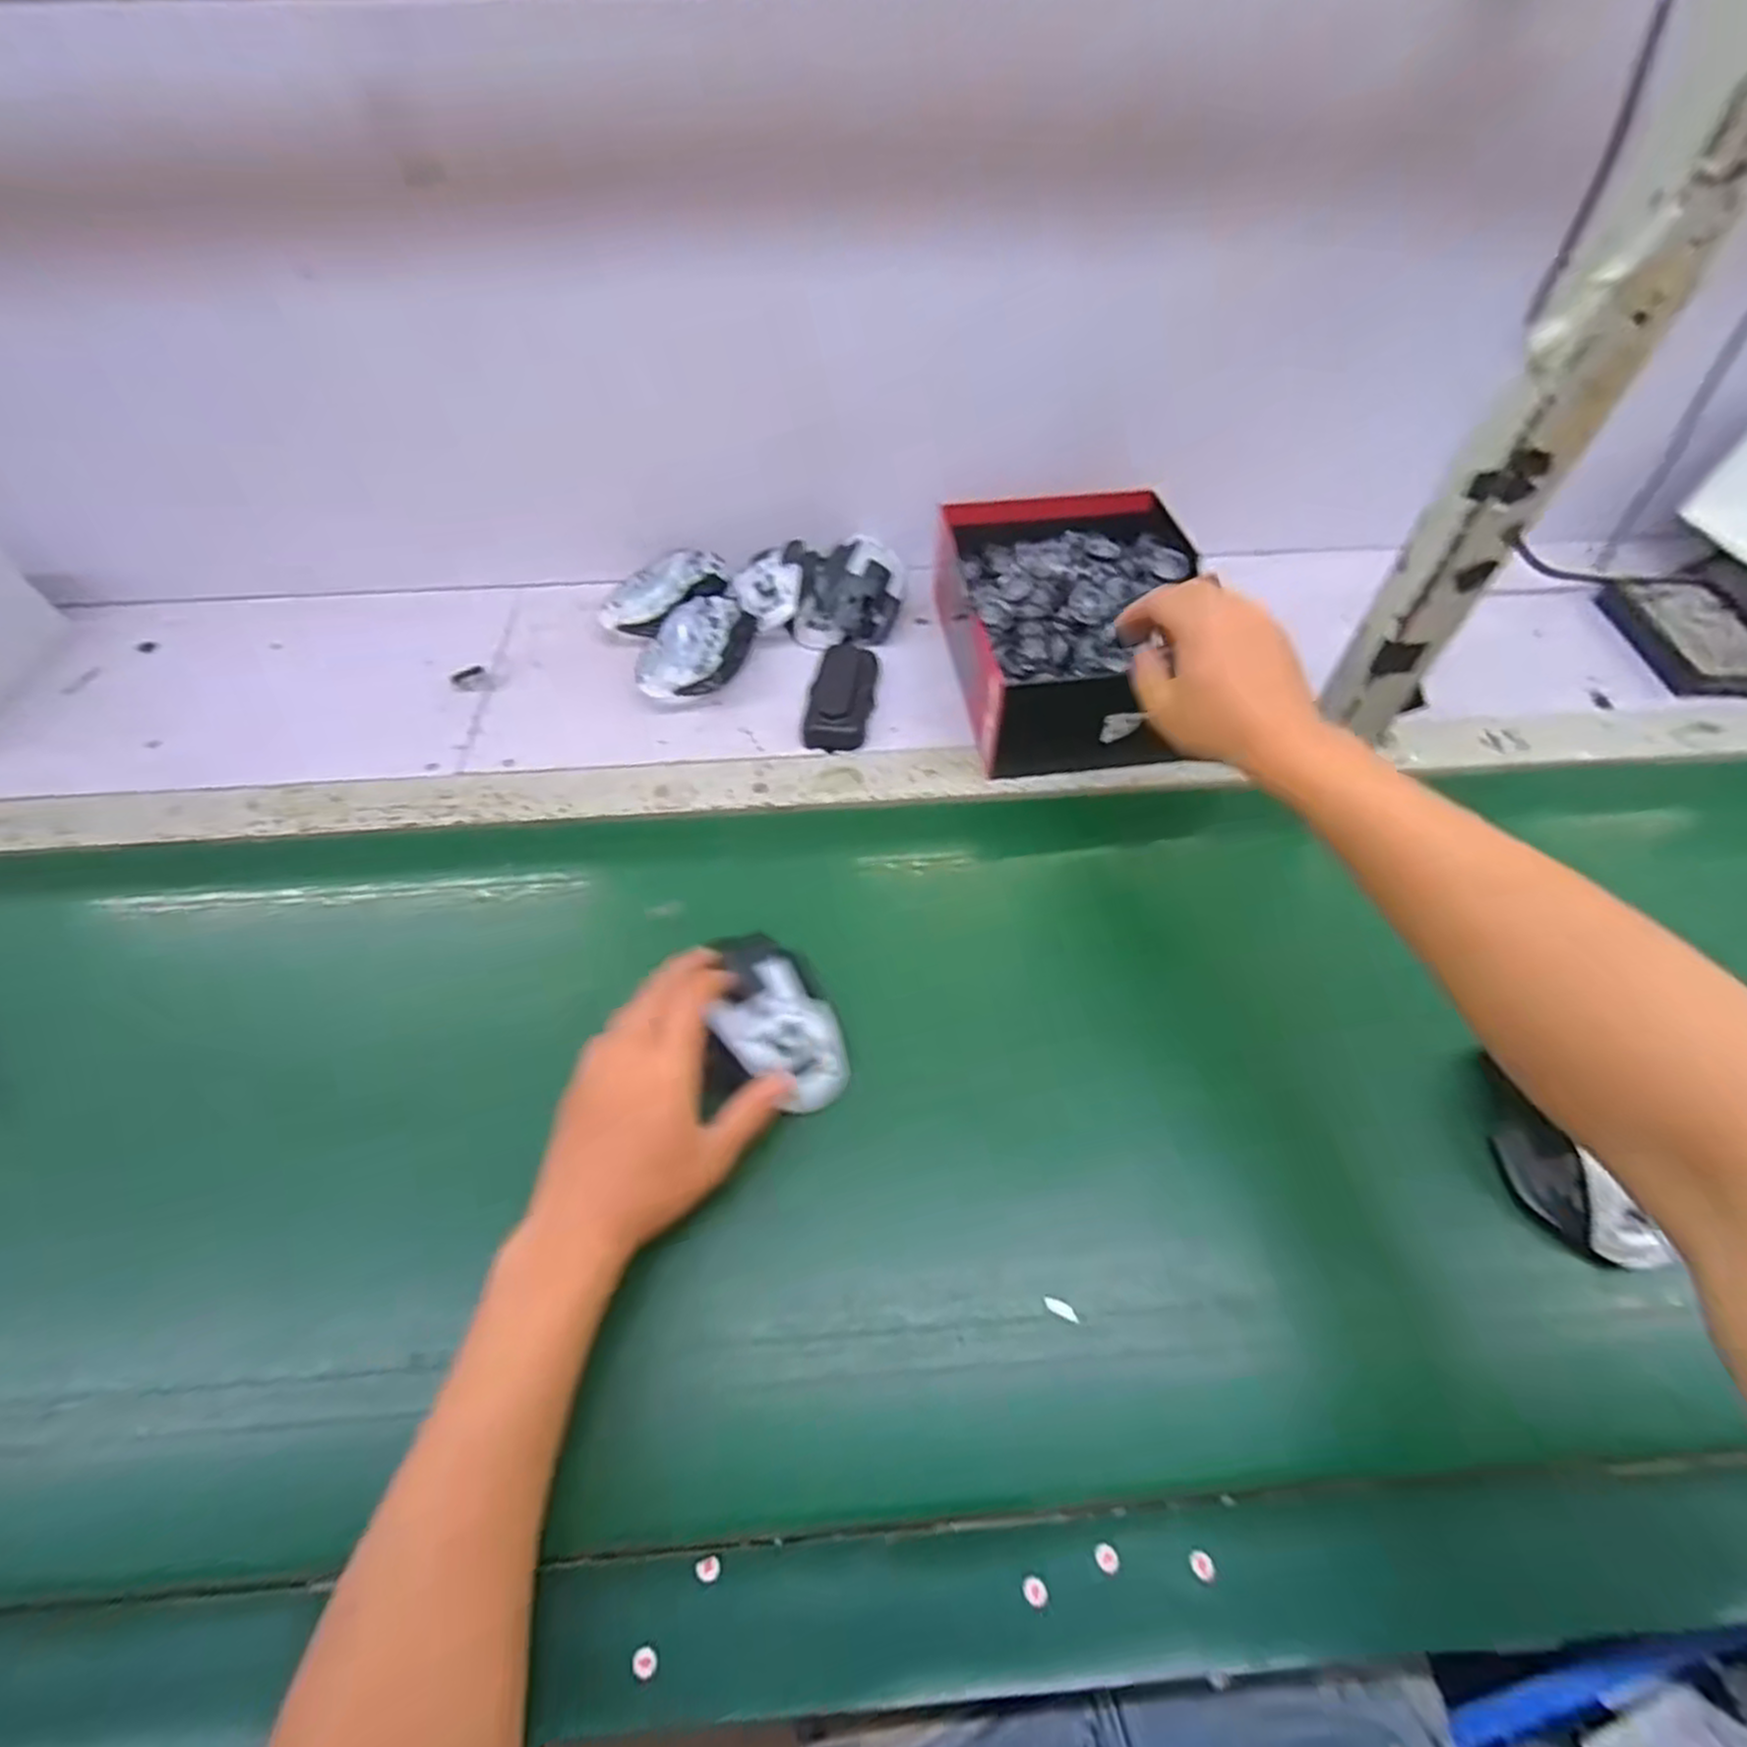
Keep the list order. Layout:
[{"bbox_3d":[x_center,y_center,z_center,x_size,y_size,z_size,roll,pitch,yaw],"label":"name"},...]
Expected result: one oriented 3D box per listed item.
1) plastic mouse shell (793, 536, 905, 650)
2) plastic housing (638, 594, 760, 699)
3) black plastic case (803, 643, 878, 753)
[{"bbox_3d":[-0.023,-0.242,0.676,0.099,0.054,0.091,-3,53,-1],"label":"plastic mouse shell"},{"bbox_3d":[-0.144,-0.183,0.643,0.071,0.035,0.109,21,56,16],"label":"plastic housing"},{"bbox_3d":[-0.025,-0.146,0.620,0.046,0.027,0.109,5,53,4],"label":"black plastic case"}]

